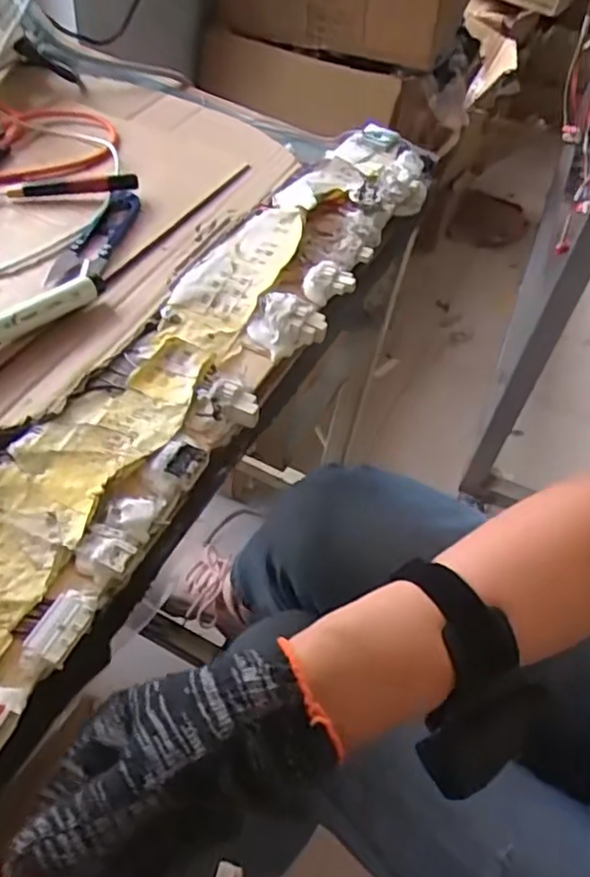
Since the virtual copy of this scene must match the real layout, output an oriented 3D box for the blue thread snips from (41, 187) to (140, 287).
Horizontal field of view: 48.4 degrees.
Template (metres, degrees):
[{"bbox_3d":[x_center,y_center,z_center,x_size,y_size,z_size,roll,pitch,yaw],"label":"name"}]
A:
[{"bbox_3d":[-0.139,-0.143,0.469,0.034,0.006,0.121,15,51,4],"label":"blue thread snips"}]

